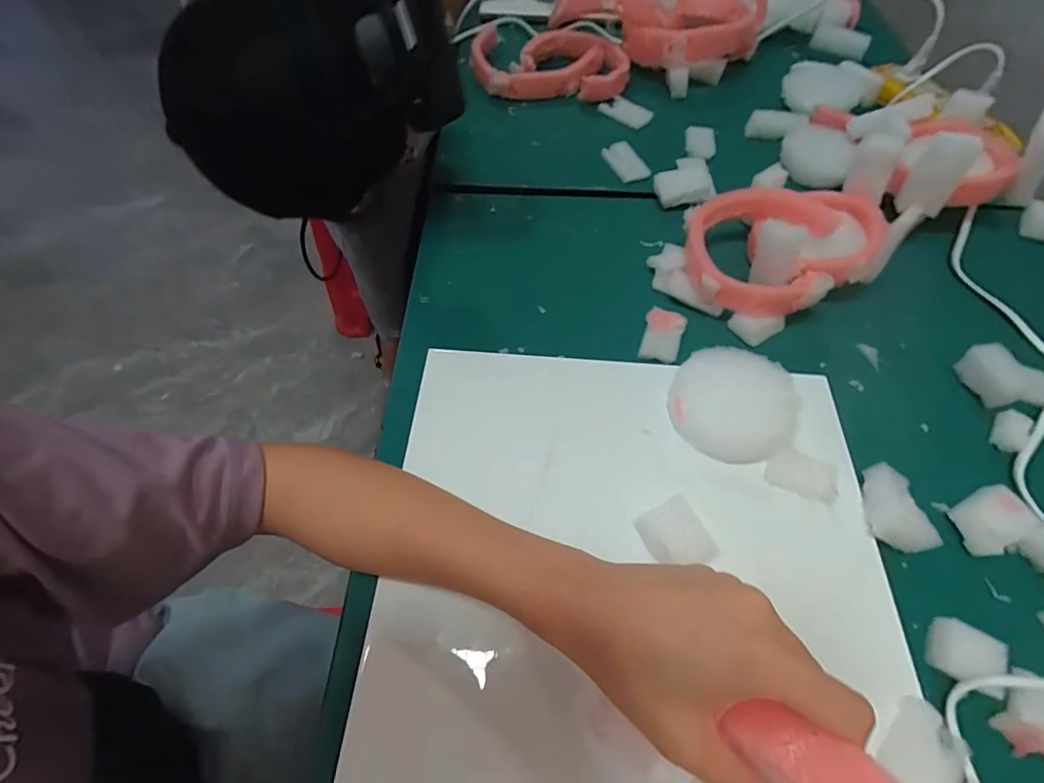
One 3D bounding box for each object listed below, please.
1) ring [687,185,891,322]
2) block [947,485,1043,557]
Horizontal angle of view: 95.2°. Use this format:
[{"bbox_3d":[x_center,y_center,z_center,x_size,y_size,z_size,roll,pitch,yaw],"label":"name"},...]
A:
[{"bbox_3d":[0.212,-0.120,0.402,0.170,0.052,0.113,-28,62,-16],"label":"ring"},{"bbox_3d":[0.299,0.081,0.303,0.047,0.016,0.032,-24,61,-14],"label":"block"}]

